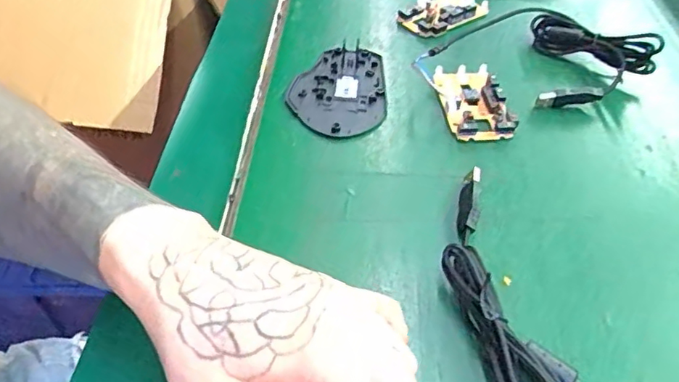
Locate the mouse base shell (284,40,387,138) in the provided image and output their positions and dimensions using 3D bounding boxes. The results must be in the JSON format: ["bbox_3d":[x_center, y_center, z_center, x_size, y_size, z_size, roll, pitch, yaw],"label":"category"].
[{"bbox_3d":[-0.002,-0.077,0.426,0.071,0.011,0.105,2,45,1],"label":"mouse base shell"}]

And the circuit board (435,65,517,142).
[{"bbox_3d":[0.098,-0.067,0.412,0.045,0.014,0.076,-5,45,-6],"label":"circuit board"}]

